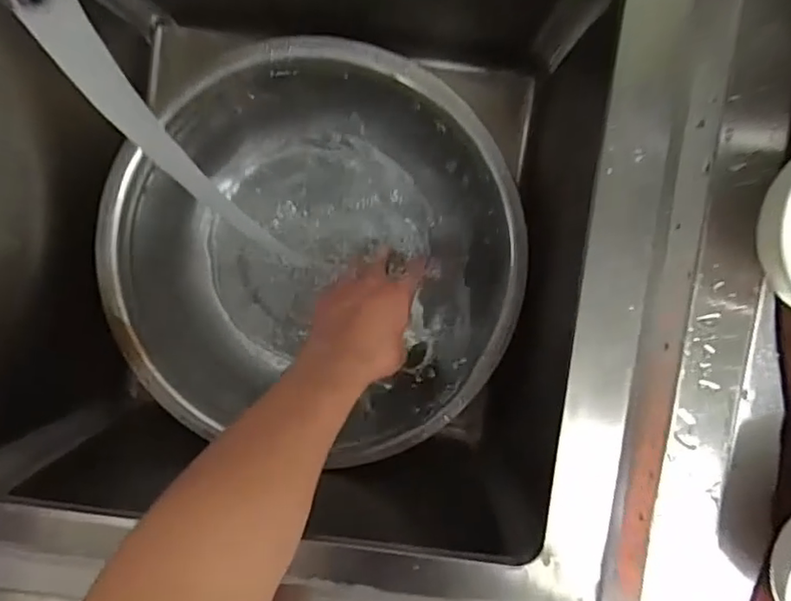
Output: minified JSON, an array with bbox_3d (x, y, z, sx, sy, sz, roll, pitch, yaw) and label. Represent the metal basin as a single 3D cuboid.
[{"bbox_3d":[-0.068,-0.037,0.565,0.348,0.099,0.332,0,96,2],"label":"metal basin"}]

